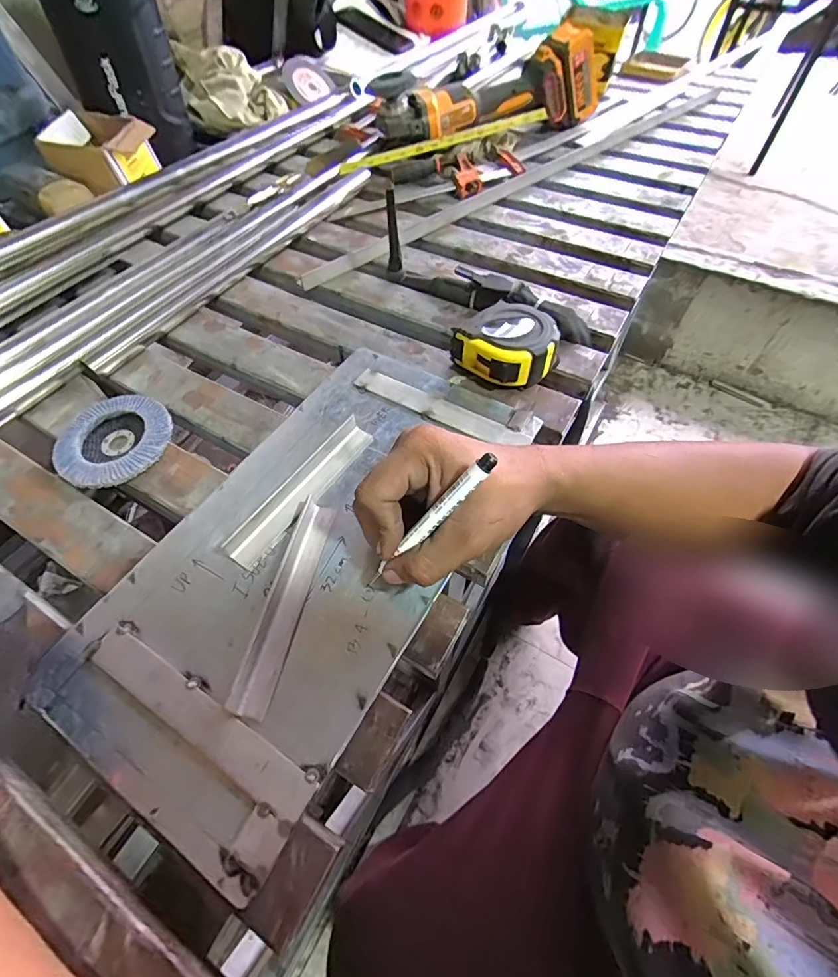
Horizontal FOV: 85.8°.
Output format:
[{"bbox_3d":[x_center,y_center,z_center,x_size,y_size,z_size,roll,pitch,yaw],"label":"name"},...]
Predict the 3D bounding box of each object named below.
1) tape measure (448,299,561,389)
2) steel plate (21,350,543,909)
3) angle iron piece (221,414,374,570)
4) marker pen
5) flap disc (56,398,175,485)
[{"bbox_3d":[0.086,-0.138,0.432,0.090,0.047,0.078,35,63,21],"label":"tape measure"},{"bbox_3d":[-0.074,0.031,0.343,0.198,0.013,0.375,27,60,17],"label":"steel plate"},{"bbox_3d":[-0.092,-0.002,0.361,0.023,0.015,0.150,29,61,18],"label":"angle iron piece"},{"bbox_3d":[0.001,0.026,0.285,0.012,0.127,0.009,8,44,-46],"label":"marker pen"},{"bbox_3d":[-0.269,-0.045,0.401,0.091,0.014,0.103,-10,57,-6],"label":"flap disc"}]

